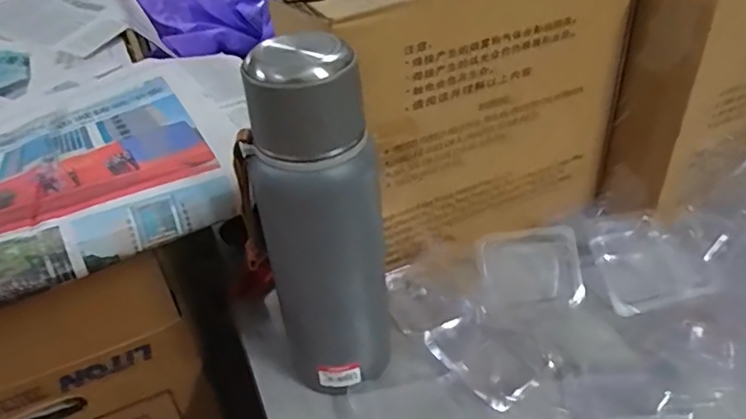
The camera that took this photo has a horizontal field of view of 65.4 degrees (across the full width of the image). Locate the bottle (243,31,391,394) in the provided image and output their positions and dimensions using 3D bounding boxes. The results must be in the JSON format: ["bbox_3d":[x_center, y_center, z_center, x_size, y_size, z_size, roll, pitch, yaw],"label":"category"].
[{"bbox_3d":[-0.034,0.025,0.395,0.070,0.269,0.064,-33,47,-31],"label":"bottle"}]

